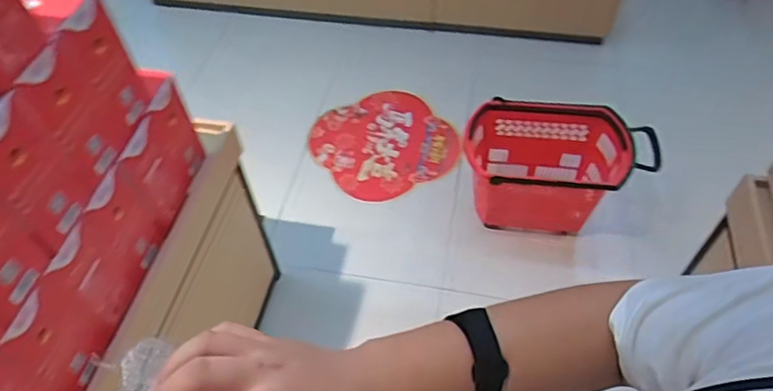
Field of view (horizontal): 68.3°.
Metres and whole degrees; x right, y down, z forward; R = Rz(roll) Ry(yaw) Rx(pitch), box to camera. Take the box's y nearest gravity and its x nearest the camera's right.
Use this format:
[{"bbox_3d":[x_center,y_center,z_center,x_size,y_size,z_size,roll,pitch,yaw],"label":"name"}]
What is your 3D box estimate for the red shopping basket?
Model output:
[{"bbox_3d":[0.478,-0.054,1.680,0.502,0.339,0.297,4,52,6],"label":"red shopping basket"}]

